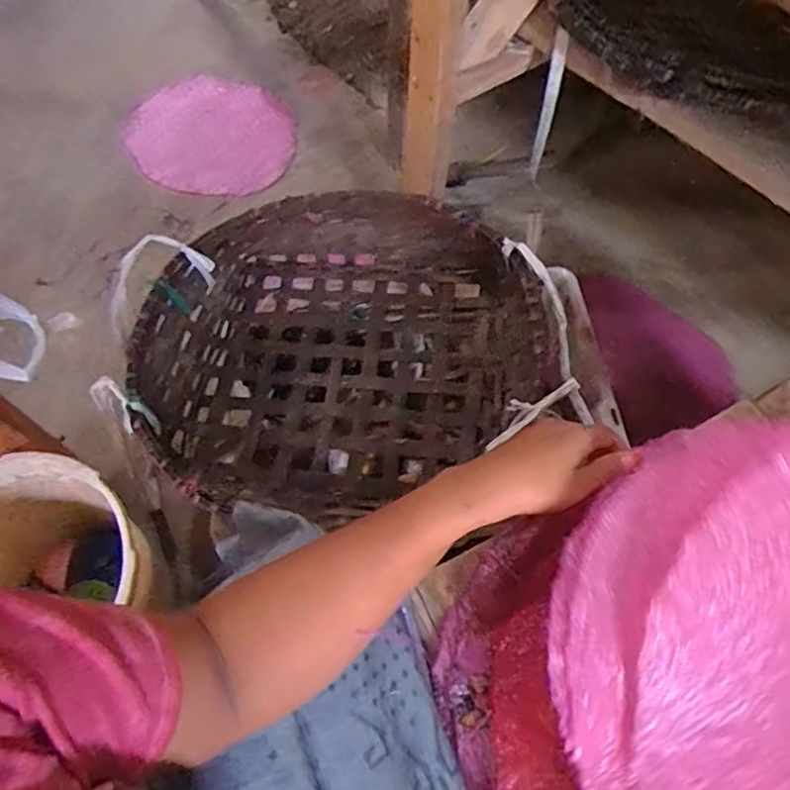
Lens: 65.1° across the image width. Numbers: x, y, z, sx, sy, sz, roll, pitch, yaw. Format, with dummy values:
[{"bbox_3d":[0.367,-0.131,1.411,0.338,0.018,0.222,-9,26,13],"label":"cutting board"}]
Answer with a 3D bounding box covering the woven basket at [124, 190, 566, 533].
[{"bbox_3d":[-0.074,-0.078,0.734,0.448,0.123,0.360,-19,64,-12],"label":"woven basket"}]

